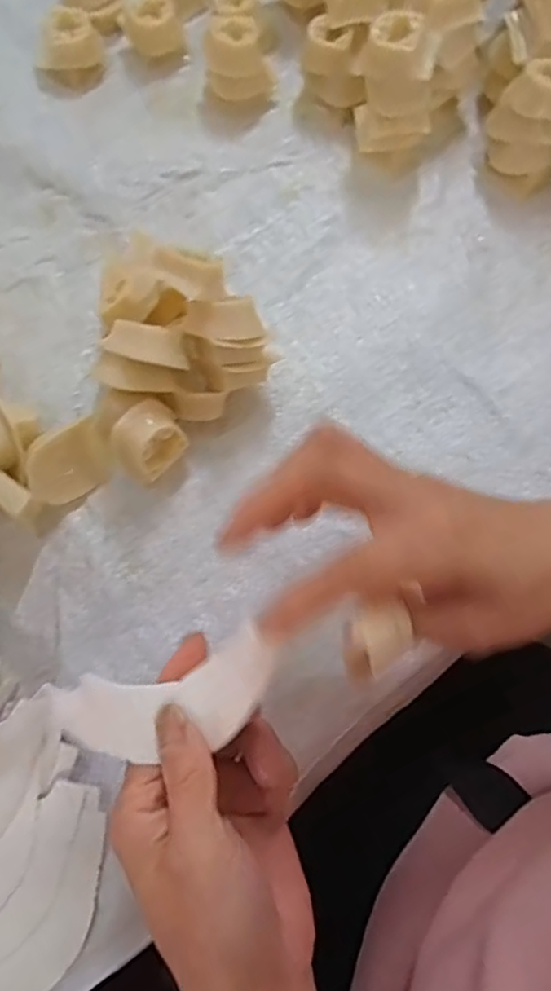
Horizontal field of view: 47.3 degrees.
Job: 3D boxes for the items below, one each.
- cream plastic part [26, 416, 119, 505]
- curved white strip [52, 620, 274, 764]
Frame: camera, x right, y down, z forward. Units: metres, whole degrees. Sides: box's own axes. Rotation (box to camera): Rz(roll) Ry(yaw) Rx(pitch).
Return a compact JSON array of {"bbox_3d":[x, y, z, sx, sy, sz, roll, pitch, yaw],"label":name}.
[{"bbox_3d":[-0.113,-0.017,0.344,0.045,0.039,0.014,-37,43,-23],"label":"cream plastic part"},{"bbox_3d":[-0.045,0.083,0.252,0.091,0.015,0.036,-16,72,-1],"label":"curved white strip"}]

